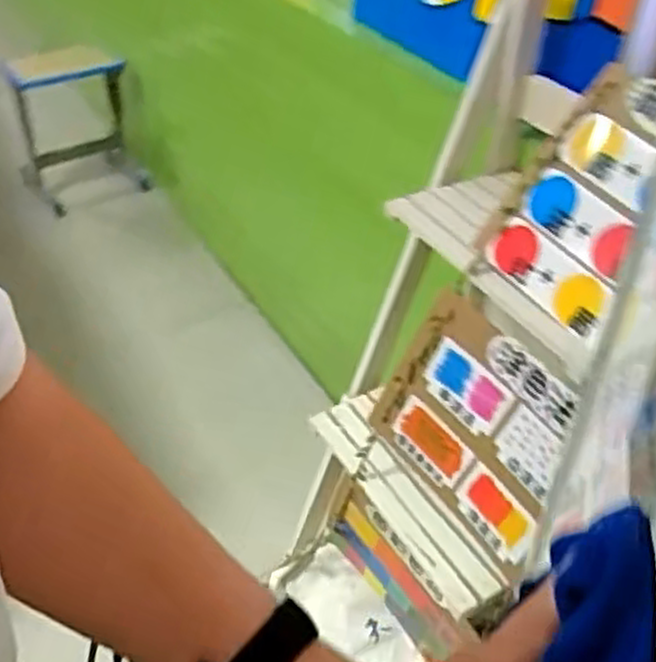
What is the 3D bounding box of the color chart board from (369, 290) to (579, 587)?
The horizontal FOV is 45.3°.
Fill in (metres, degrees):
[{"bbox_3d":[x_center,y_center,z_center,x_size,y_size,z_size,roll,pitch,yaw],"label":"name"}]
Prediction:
[{"bbox_3d":[0.163,0.119,0.891,0.025,0.264,0.230,-16,46,-43],"label":"color chart board"}]

